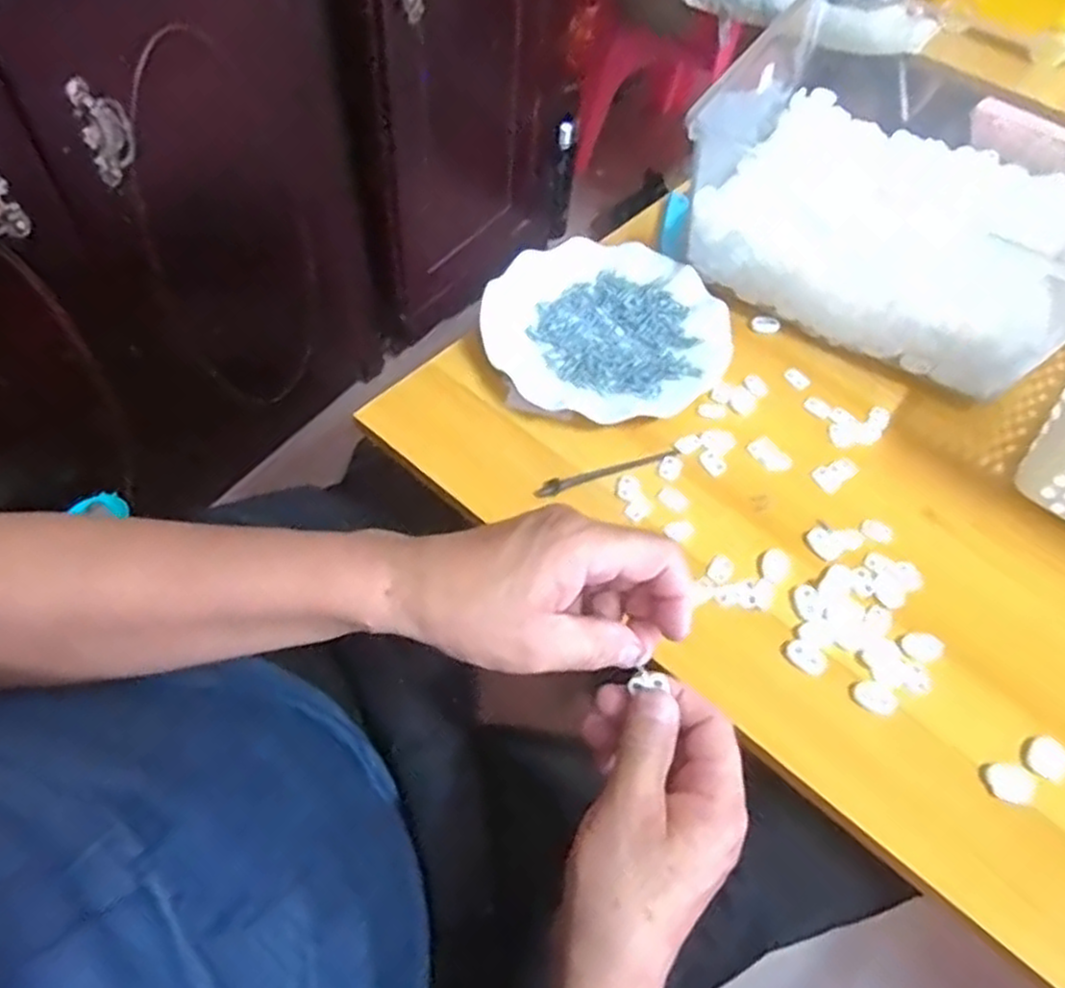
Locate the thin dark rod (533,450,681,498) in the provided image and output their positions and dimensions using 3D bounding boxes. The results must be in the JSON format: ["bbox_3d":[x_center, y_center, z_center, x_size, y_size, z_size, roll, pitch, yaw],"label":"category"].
[{"bbox_3d":[0.051,-0.017,0.522,0.106,0.007,0.012,-18,59,-16],"label":"thin dark rod"}]

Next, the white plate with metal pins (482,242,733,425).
[{"bbox_3d":[0.055,-0.129,0.587,0.180,0.020,0.168,2,56,-3],"label":"white plate with metal pins"}]

